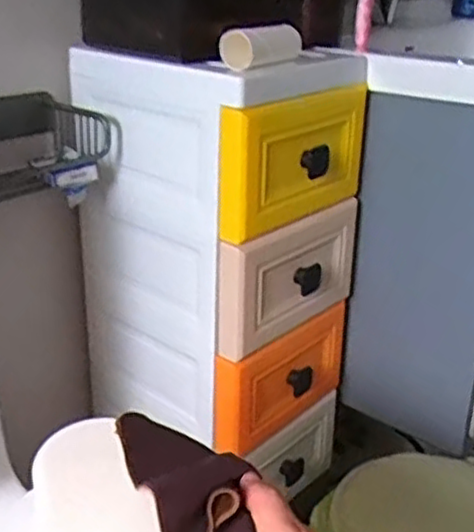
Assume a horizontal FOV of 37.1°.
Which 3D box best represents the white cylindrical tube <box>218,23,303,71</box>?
[{"bbox_3d":[0.025,-0.240,0.763,0.047,0.039,0.111,14,26,28],"label":"white cylindrical tube"}]

